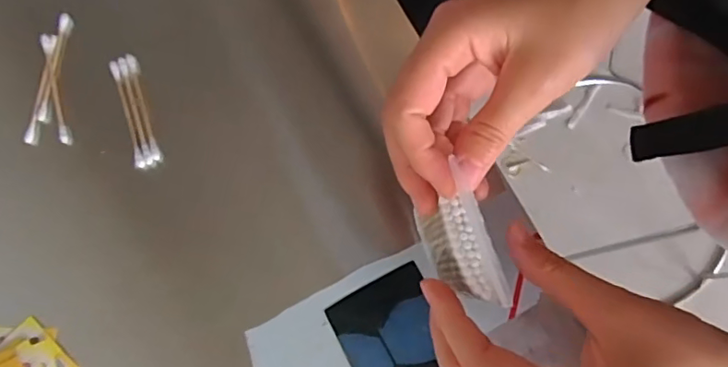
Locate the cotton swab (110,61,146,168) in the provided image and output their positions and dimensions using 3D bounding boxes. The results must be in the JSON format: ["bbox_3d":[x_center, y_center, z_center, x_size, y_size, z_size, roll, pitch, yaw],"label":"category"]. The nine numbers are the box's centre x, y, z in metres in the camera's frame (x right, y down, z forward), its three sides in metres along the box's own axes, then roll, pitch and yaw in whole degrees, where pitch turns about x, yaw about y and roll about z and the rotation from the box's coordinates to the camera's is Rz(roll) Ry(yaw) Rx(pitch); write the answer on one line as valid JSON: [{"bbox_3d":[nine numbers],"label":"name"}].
[{"bbox_3d":[-0.148,-0.043,0.340,0.006,0.007,0.071,-19,78,-3],"label":"cotton swab"}]

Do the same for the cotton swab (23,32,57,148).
[{"bbox_3d":[-0.204,-0.060,0.342,0.007,0.007,0.072,5,78,2],"label":"cotton swab"}]

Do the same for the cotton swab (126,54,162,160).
[{"bbox_3d":[-0.138,-0.048,0.341,0.006,0.007,0.072,-17,78,-3],"label":"cotton swab"}]

